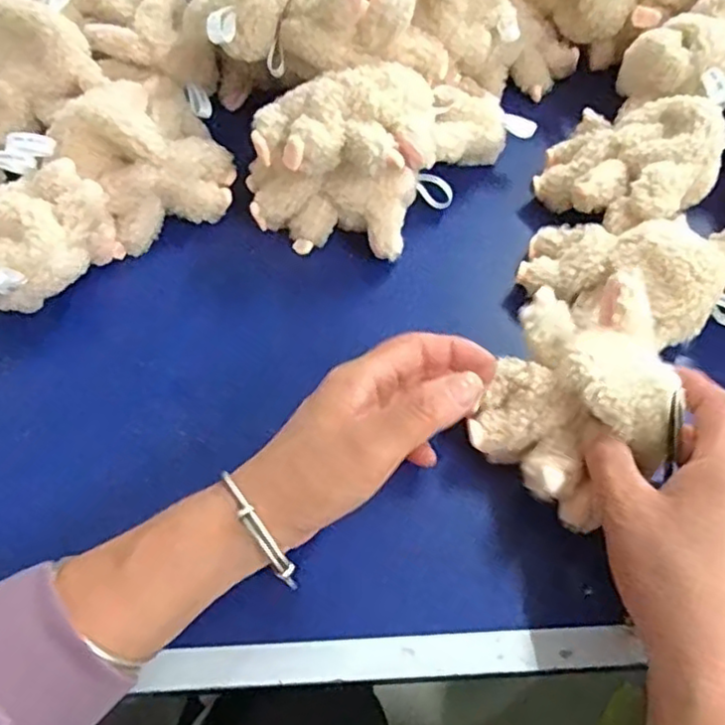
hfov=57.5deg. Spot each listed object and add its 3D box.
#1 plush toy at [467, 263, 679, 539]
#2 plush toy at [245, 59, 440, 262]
[{"bbox_3d":[0.119,0.013,0.361,0.095,0.054,0.125,24,60,13],"label":"plush toy"},{"bbox_3d":[-0.017,-0.141,0.457,0.131,0.104,0.094,13,58,7],"label":"plush toy"}]

